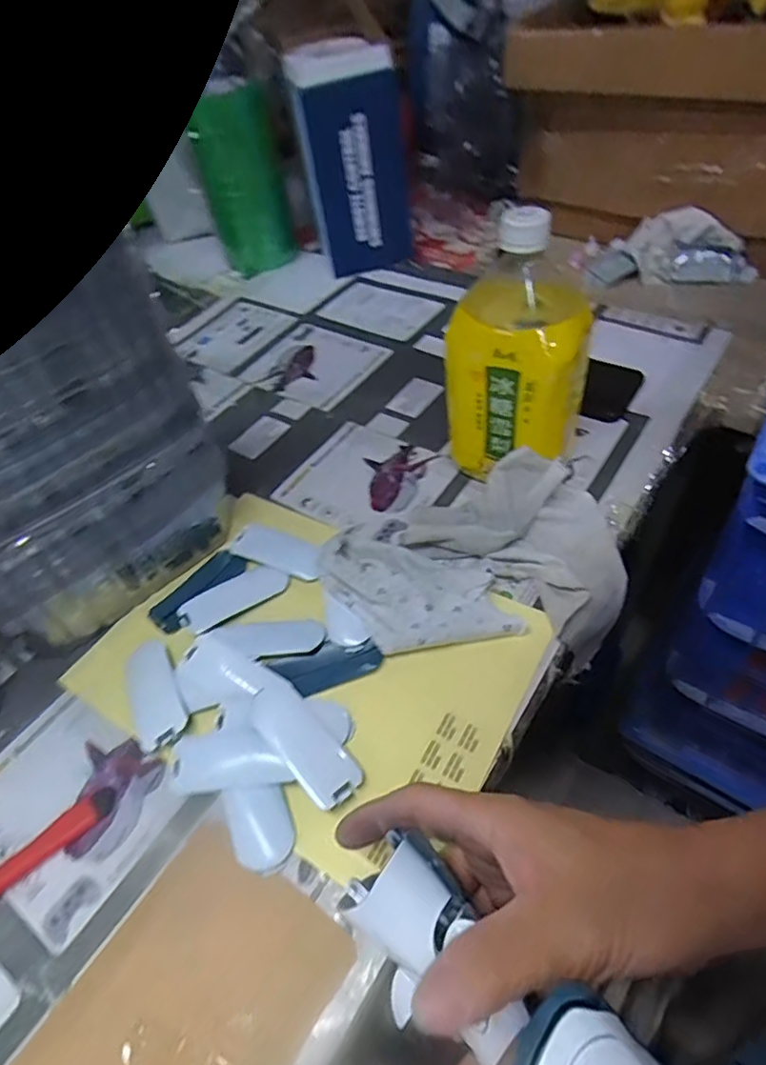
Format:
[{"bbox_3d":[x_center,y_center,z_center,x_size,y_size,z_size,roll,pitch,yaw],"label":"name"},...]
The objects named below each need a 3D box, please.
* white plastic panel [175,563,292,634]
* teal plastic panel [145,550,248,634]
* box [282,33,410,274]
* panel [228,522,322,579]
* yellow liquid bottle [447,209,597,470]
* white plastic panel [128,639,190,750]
[{"bbox_3d":[-0.111,0.047,0.435,0.077,0.005,0.033,-30,53,-19],"label":"white plastic panel"},{"bbox_3d":[-0.142,0.043,0.449,0.033,0.005,0.078,29,58,26],"label":"teal plastic panel"},{"bbox_3d":[-0.030,-0.427,0.692,0.125,0.222,0.072,-8,49,-1],"label":"box"},{"bbox_3d":[-0.081,0.014,0.461,0.077,0.005,0.032,18,54,20],"label":"panel"},{"bbox_3d":[0.102,-0.125,0.437,0.095,0.200,0.078,17,54,20],"label":"yellow liquid bottle"},{"bbox_3d":[-0.153,0.105,0.390,0.032,0.011,0.078,-26,52,-16],"label":"white plastic panel"}]

